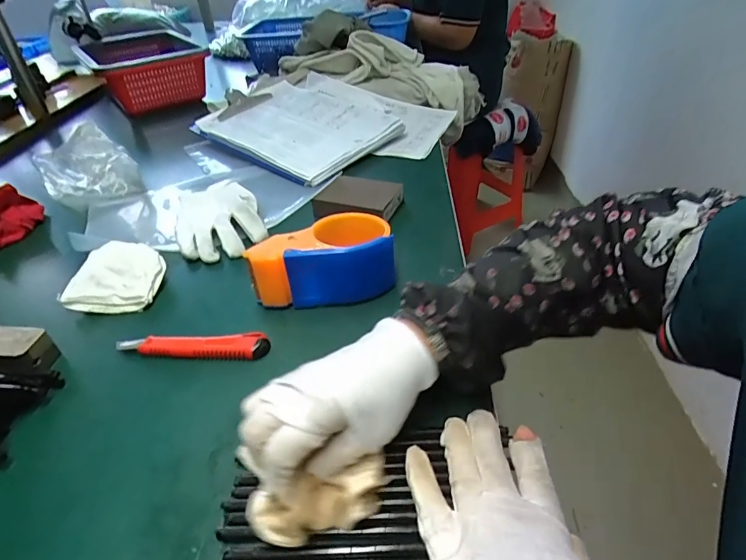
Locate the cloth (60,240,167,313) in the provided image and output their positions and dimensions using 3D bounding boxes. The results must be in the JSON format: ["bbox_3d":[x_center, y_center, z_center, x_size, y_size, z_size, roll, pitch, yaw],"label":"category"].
[{"bbox_3d":[-0.262,-0.004,0.449,0.082,0.029,0.075,-2,40,2],"label":"cloth"}]

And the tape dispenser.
[{"bbox_3d":[-0.048,-0.023,0.424,0.135,0.061,0.080,-8,40,-5],"label":"tape dispenser"}]

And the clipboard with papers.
[{"bbox_3d":[-0.134,-0.267,0.739,0.329,0.030,0.223,30,50,34],"label":"clipboard with papers"}]

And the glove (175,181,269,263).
[{"bbox_3d":[-0.198,-0.091,0.553,0.096,0.027,0.202,-16,41,-14],"label":"glove"}]

